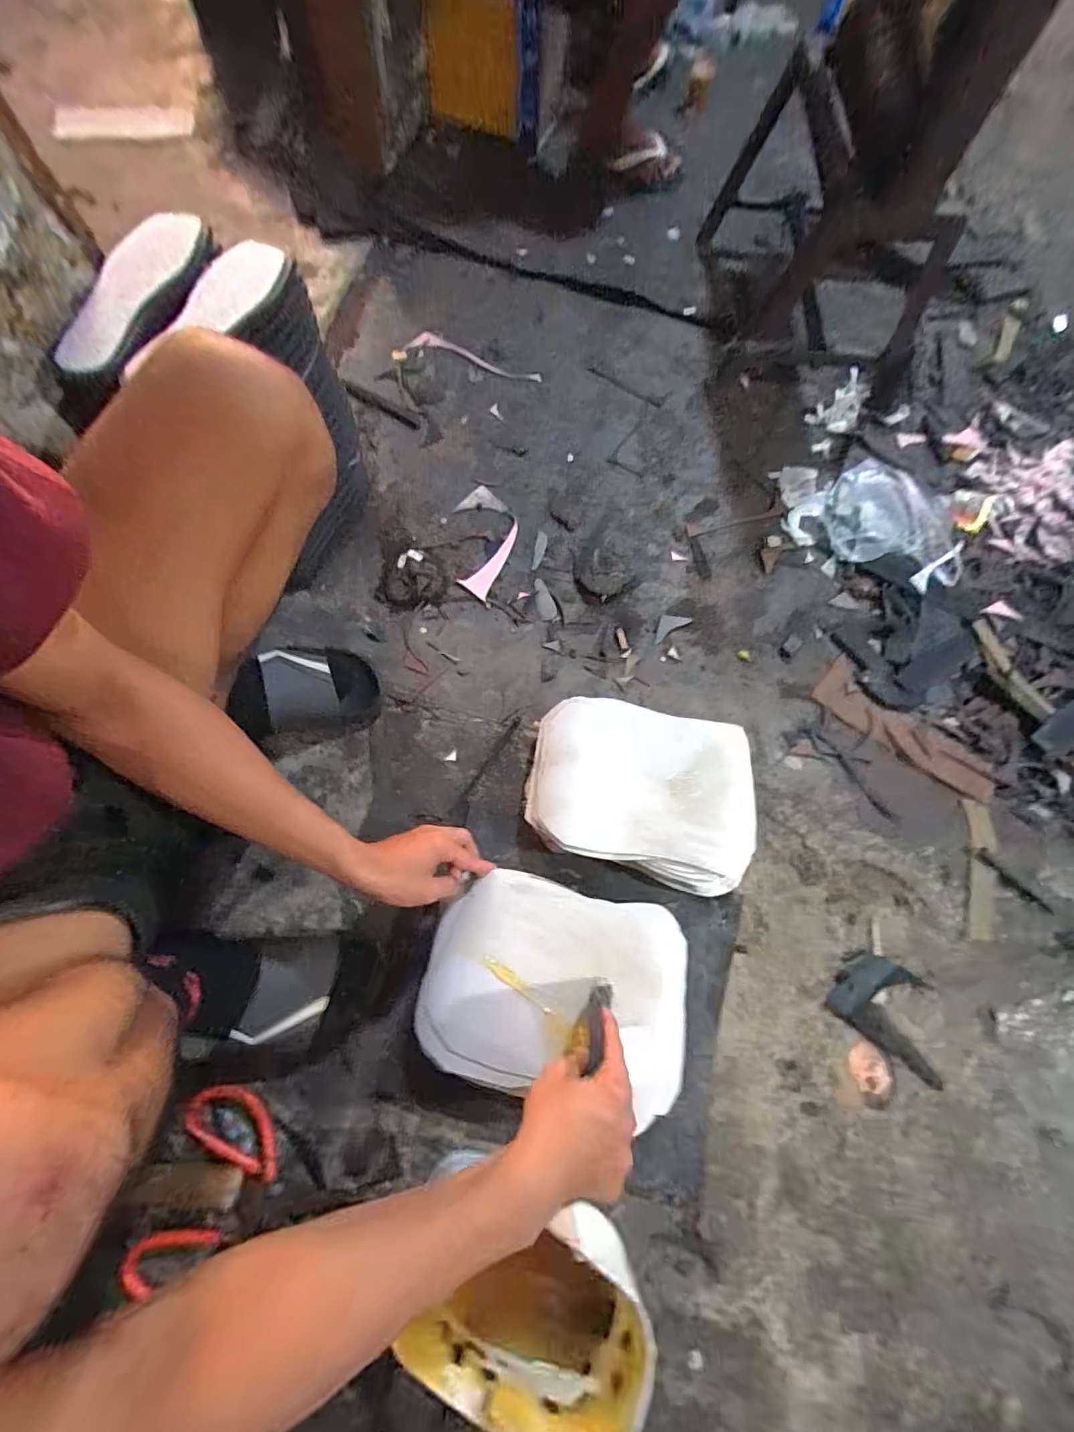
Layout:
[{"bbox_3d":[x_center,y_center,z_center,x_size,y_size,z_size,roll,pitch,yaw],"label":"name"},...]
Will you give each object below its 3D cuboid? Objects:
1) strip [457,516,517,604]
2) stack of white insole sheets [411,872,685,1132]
[{"bbox_3d":[-0.064,-0.257,0.812,0.047,0.005,0.152,32,72,8],"label":"strip"},{"bbox_3d":[0.024,0.280,0.521,0.267,0.044,0.192,12,70,5],"label":"stack of white insole sheets"}]

